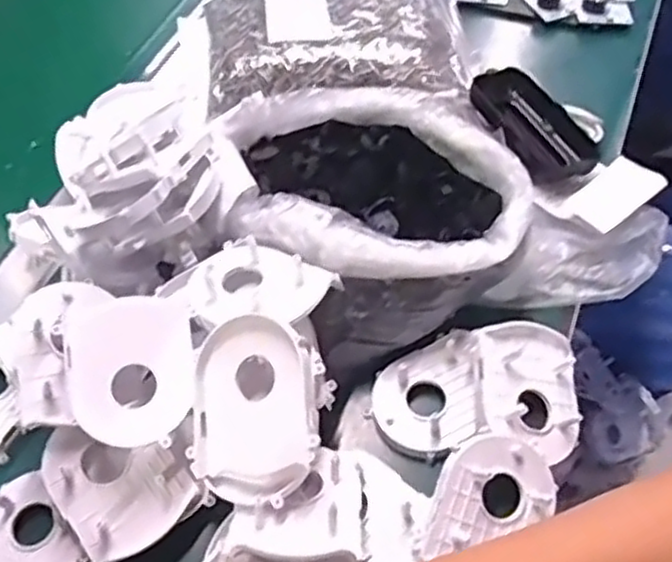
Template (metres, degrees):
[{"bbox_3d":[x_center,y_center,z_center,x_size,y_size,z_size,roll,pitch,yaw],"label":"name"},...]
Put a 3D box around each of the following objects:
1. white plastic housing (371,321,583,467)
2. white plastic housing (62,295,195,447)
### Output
[{"bbox_3d":[0.084,0.062,0.435,0.120,0.031,0.080,3,55,5],"label":"white plastic housing"},{"bbox_3d":[-0.111,0.047,0.395,0.066,0.014,0.085,-11,55,-5],"label":"white plastic housing"}]

